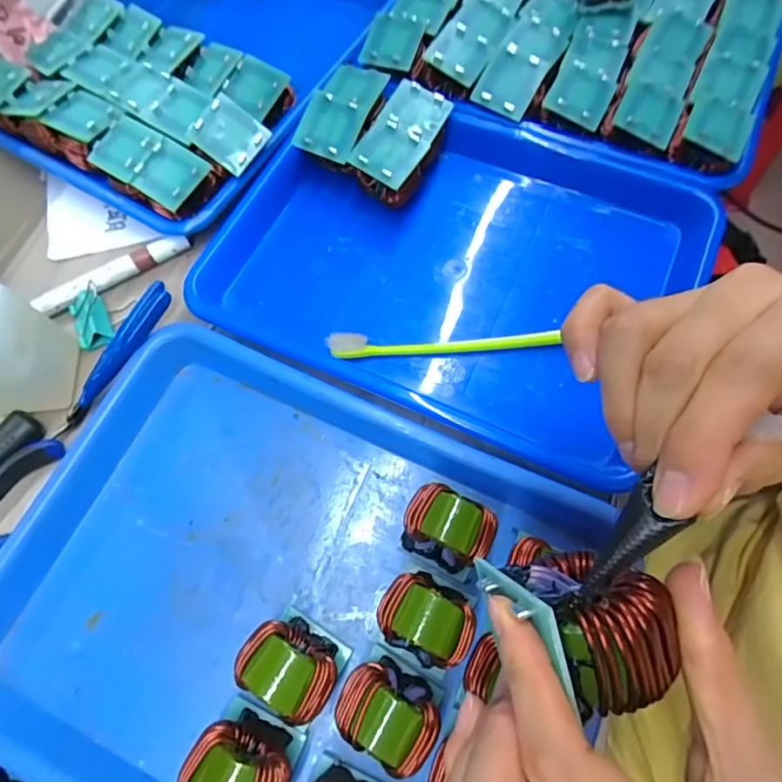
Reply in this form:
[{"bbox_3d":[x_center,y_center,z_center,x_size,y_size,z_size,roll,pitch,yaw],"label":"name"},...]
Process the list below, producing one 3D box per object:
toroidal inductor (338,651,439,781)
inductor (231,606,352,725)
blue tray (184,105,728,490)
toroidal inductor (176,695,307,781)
[{"bbox_3d":[-0.001,0.162,0.258,0.050,0.048,0.036,28,72,10],"label":"toroidal inductor"},{"bbox_3d":[-0.051,0.142,0.266,0.049,0.049,0.035,30,73,11],"label":"inductor"},{"bbox_3d":[0.048,-0.100,0.369,0.322,0.032,0.253,23,70,10],"label":"blue tray"},{"bbox_3d":[-0.072,0.183,0.251,0.048,0.051,0.035,25,72,9],"label":"toroidal inductor"}]

